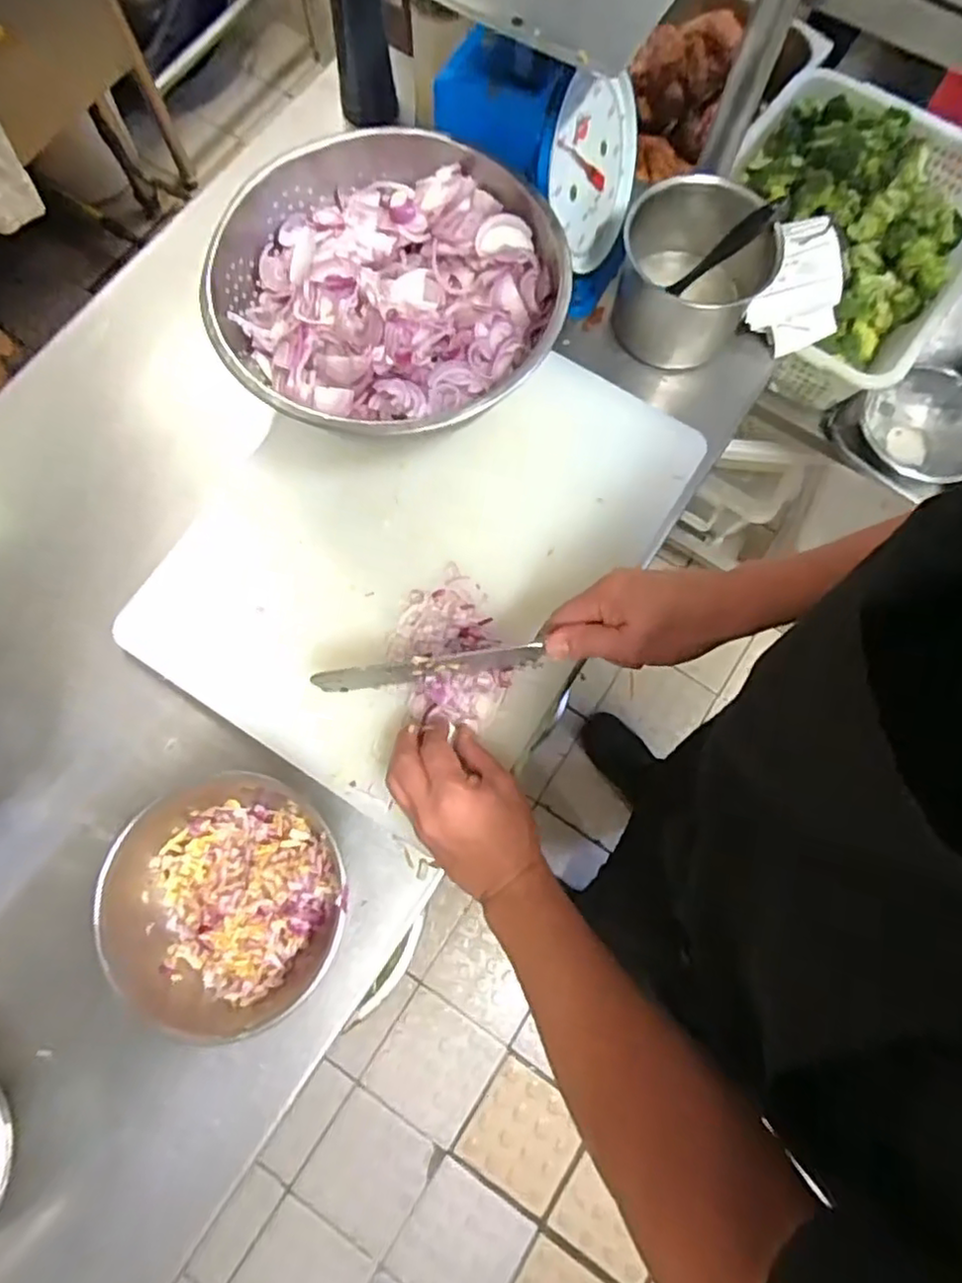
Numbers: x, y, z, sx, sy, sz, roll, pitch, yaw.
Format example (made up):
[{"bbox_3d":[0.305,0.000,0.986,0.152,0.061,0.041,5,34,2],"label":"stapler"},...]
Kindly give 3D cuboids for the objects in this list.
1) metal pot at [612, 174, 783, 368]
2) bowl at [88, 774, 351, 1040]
[{"bbox_3d":[0.195,-0.344,0.622,0.127,0.098,0.133,0,76,0],"label":"metal pot"},{"bbox_3d":[-0.190,0.187,0.494,0.176,0.074,0.169,0,76,0],"label":"bowl"}]

